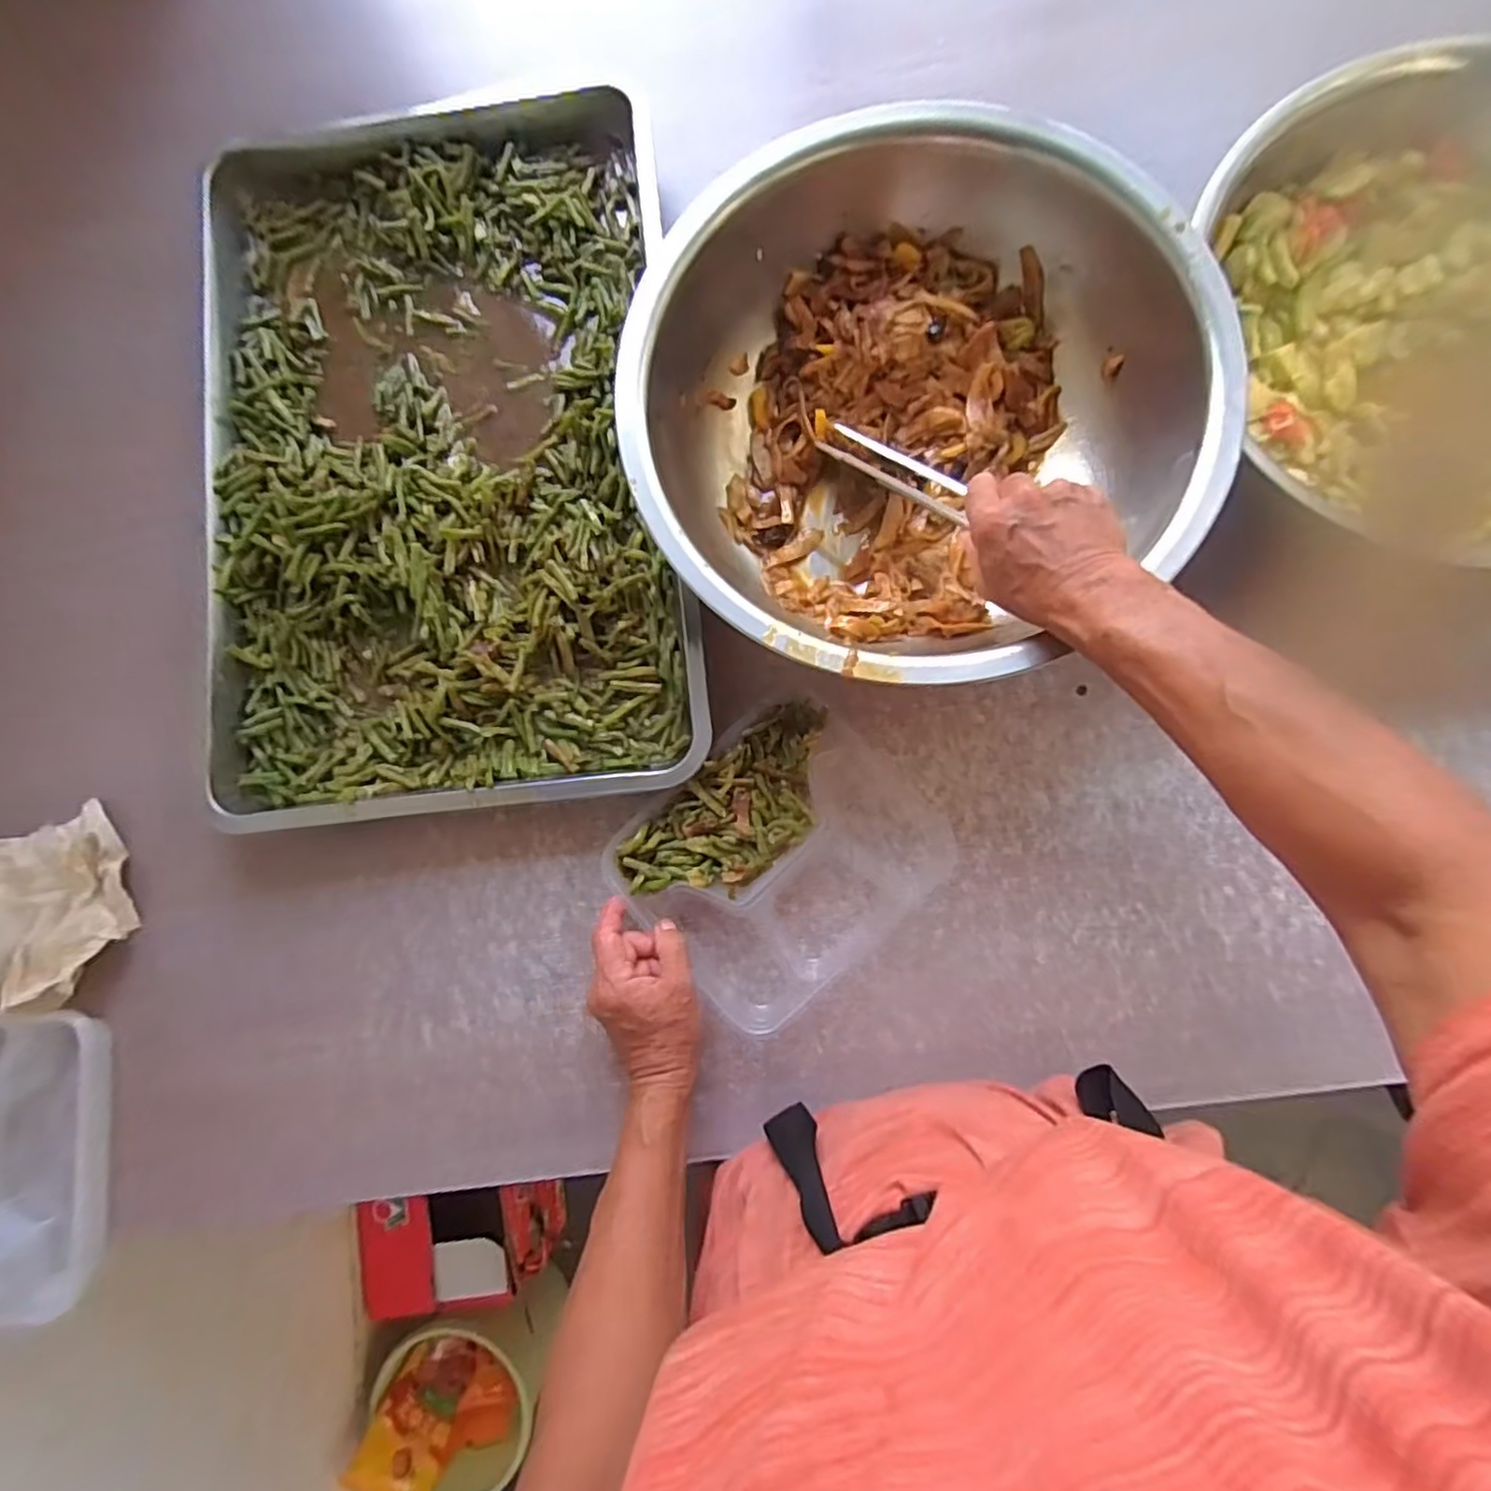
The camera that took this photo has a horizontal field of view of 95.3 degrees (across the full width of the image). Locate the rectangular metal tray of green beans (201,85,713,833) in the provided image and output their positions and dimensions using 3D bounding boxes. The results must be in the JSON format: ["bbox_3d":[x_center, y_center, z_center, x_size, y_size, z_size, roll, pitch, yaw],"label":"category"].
[{"bbox_3d":[-0.244,-0.241,0.546,0.380,0.043,0.584,-7,82,4],"label":"rectangular metal tray of green beans"}]

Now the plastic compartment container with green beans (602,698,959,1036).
[{"bbox_3d":[0.029,0.085,0.507,0.212,0.038,0.187,-41,84,0],"label":"plastic compartment container with green beans"}]

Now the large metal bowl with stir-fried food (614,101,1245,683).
[{"bbox_3d":[0.115,-0.233,0.493,0.374,0.110,0.367,-1,83,5],"label":"large metal bowl with stir-fried food"}]

